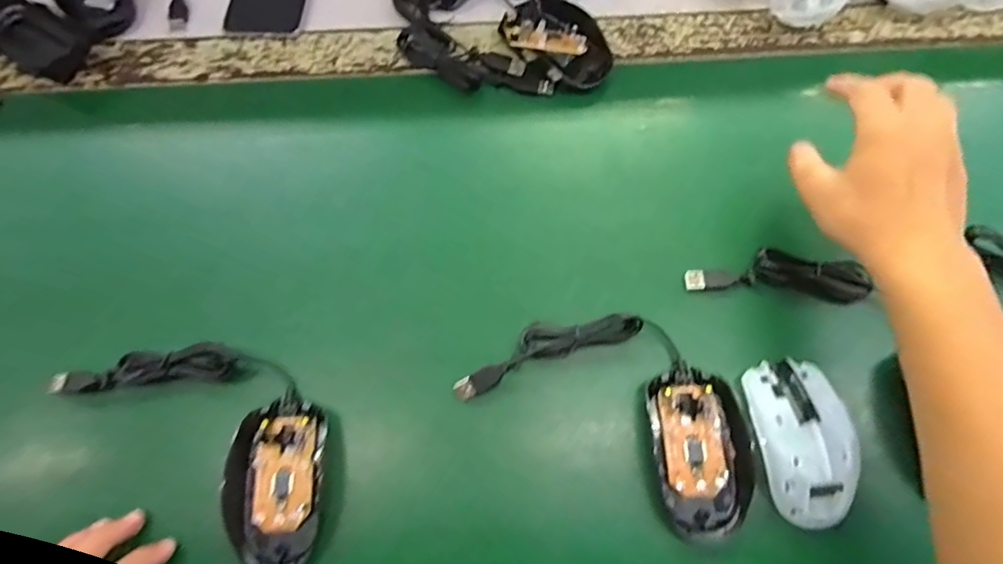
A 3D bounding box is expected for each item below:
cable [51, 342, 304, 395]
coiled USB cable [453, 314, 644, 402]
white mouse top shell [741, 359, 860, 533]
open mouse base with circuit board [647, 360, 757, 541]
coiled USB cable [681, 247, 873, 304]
[{"bbox_3d":[-0.221,0.060,0.358,0.156,0.019,0.029,-2,63,2],"label":"cable"},{"bbox_3d":[0.030,0.044,0.362,0.132,0.015,0.029,-19,64,-6],"label":"coiled USB cable"},{"bbox_3d":[0.193,0.101,0.338,0.057,0.028,0.101,-3,63,2],"label":"white mouse top shell"},{"bbox_3d":[0.131,0.109,0.345,0.059,0.024,0.103,-7,63,-1],"label":"open mouse base with circuit board"},{"bbox_3d":[0.201,-0.005,0.385,0.128,0.017,0.029,3,64,5],"label":"coiled USB cable"}]

